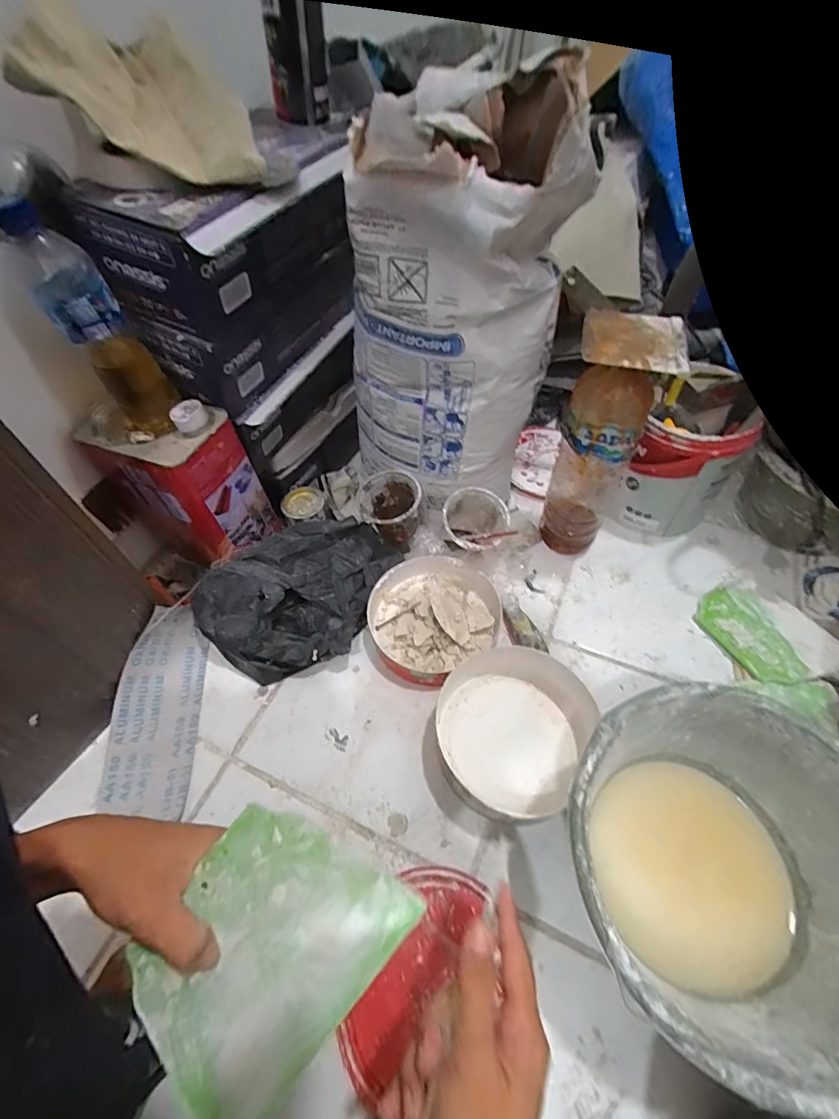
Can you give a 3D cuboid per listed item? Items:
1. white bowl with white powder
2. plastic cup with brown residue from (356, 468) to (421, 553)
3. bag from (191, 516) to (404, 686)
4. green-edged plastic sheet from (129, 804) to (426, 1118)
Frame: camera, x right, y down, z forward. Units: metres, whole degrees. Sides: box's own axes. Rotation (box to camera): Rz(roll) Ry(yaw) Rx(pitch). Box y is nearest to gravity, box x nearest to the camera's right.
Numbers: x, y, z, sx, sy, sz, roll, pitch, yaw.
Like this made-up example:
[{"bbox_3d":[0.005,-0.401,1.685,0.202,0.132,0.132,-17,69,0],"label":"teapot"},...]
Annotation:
[{"bbox_3d":[0.100,0.194,0.521,0.170,0.059,0.183,-1,53,2],"label":"white bowl with white powder"},{"bbox_3d":[-0.041,-0.065,0.660,0.082,0.095,0.082,-1,53,2],"label":"plastic cup with brown residue"},{"bbox_3d":[-0.160,0.042,0.630,0.200,0.084,0.250,27,59,21],"label":"bag"},{"bbox_3d":[-0.098,0.242,0.280,0.122,0.005,0.161,39,79,11],"label":"green-edged plastic sheet"}]

